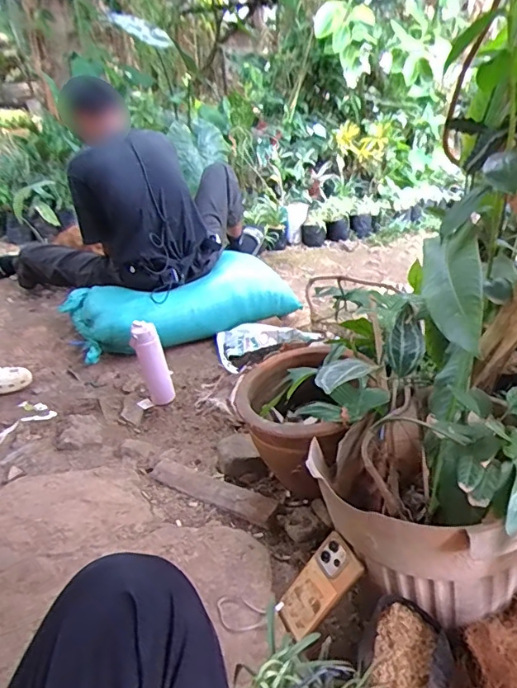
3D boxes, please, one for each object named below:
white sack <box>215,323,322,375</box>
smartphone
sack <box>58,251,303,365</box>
[{"bbox_3d":[0.015,-0.012,1.726,0.309,0.076,0.218,-10,30,-14],"label":"white sack"},{"bbox_3d":[0.093,0.378,0.780,0.017,0.161,0.077,30,10,-35],"label":"smartphone"},{"bbox_3d":[-0.281,-0.143,1.871,0.786,0.214,0.342,-14,31,-21],"label":"sack"}]

